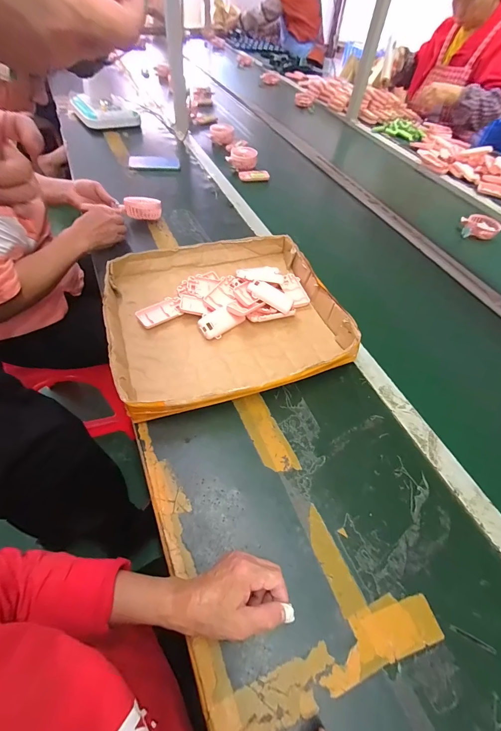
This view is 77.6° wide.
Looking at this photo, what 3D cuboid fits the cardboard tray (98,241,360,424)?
[{"bbox_3d":[-0.050,-0.100,0.594,0.404,0.066,0.375,-12,56,-14],"label":"cardboard tray"}]

